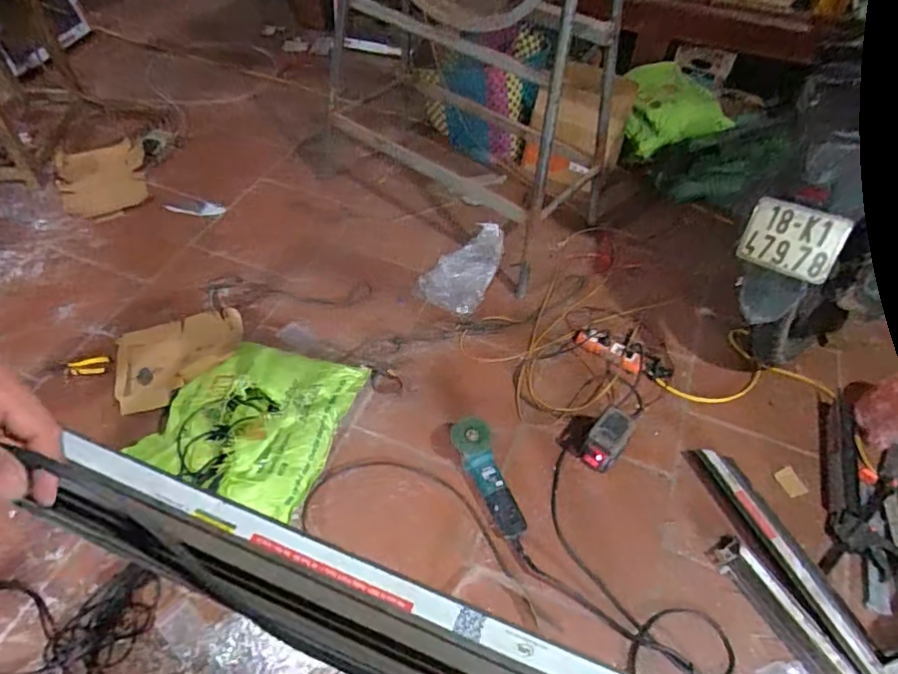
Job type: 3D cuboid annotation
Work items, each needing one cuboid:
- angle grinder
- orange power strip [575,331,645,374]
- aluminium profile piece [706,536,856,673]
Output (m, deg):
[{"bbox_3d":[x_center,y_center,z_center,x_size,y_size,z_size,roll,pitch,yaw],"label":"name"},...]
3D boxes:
[{"bbox_3d":[0.090,0.333,1.356,0.090,0.089,0.294,-14,53,-13],"label":"angle grinder"},{"bbox_3d":[0.461,0.038,1.647,0.211,0.041,0.065,26,55,17],"label":"orange power strip"},{"bbox_3d":[0.742,0.641,1.161,0.084,0.033,0.503,-24,56,-20],"label":"aluminium profile piece"}]

